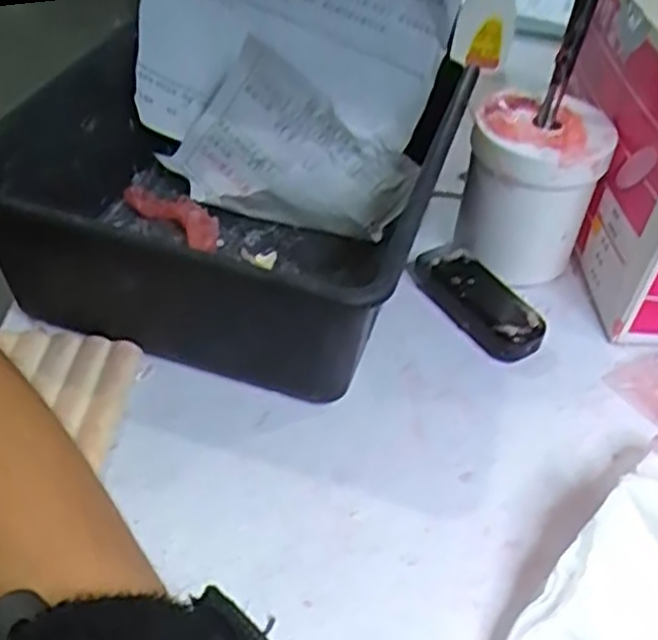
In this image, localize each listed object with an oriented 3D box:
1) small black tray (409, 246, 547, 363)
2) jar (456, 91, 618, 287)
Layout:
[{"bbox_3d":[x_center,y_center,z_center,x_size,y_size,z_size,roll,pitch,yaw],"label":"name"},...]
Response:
[{"bbox_3d":[0.060,-0.008,0.317,0.025,0.017,0.060,-23,51,-26],"label":"small black tray"},{"bbox_3d":[0.082,-0.052,0.325,0.051,0.068,0.045,10,44,4],"label":"jar"}]

